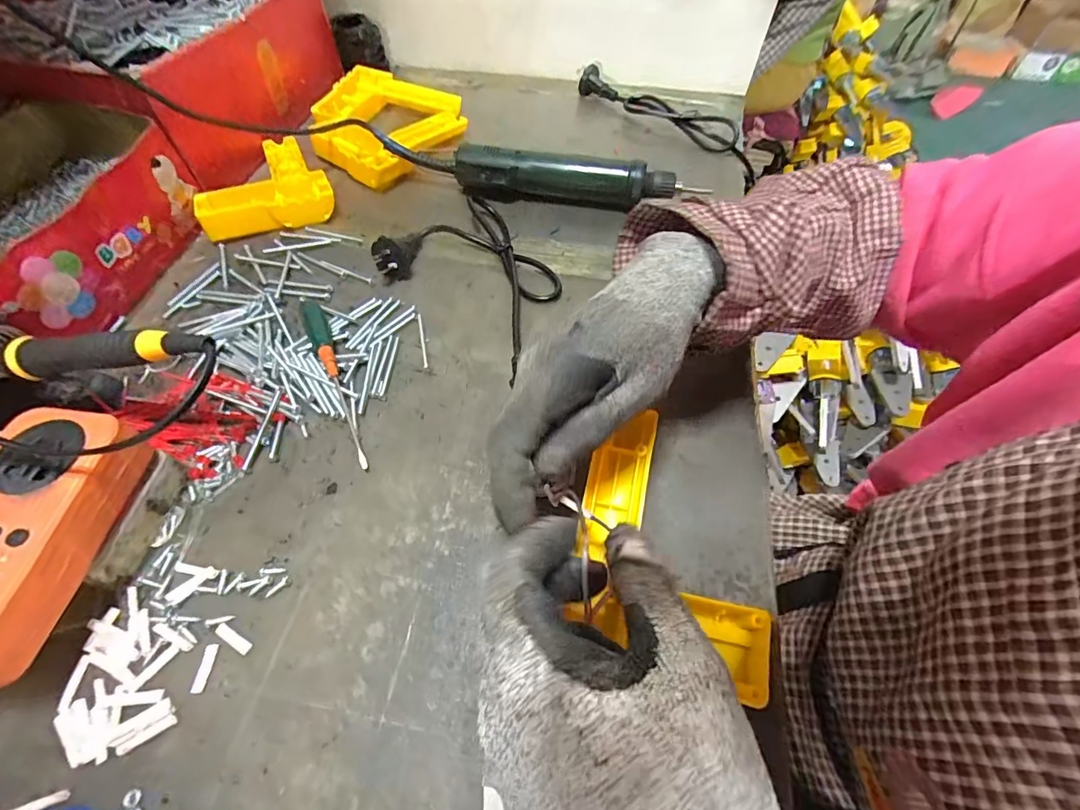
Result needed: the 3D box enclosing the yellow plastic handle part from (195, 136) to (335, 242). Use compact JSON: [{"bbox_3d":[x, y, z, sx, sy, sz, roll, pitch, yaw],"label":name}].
[{"bbox_3d":[-0.277,-0.222,0.462,0.113,0.025,0.146,-24,61,-15],"label":"yellow plastic handle part"}]

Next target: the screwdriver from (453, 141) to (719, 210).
[{"bbox_3d":[0.032,-0.219,0.460,0.230,0.044,0.033,8,57,5],"label":"screwdriver"}]

